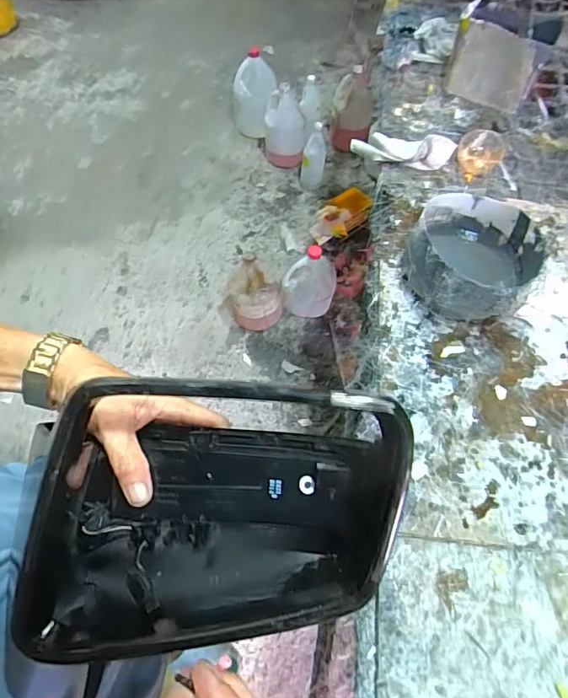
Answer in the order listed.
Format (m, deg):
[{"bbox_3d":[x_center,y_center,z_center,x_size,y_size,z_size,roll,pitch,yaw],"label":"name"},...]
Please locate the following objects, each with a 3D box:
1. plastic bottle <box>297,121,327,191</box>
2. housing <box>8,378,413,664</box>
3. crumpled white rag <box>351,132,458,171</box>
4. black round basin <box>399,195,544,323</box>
[{"bbox_3d":[0.106,-0.691,1.759,0.089,0.248,0.082,7,62,2],"label":"plastic bottle"},{"bbox_3d":[-0.045,0.094,0.282,0.214,0.135,0.143,-2,62,-3],"label":"housing"},{"bbox_3d":[0.202,-0.354,0.860,0.182,0.053,0.043,14,62,20],"label":"crumpled white rag"},{"bbox_3d":[0.269,-0.128,0.698,0.173,0.098,0.177,0,62,0],"label":"black round basin"}]

